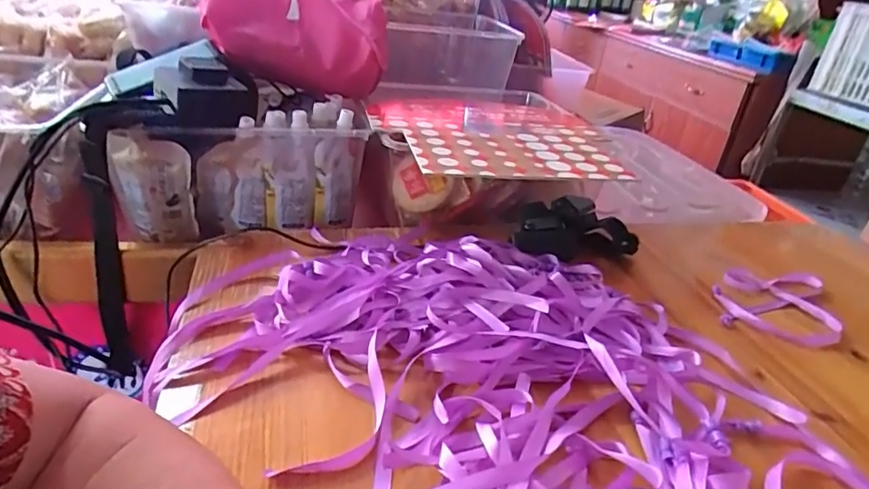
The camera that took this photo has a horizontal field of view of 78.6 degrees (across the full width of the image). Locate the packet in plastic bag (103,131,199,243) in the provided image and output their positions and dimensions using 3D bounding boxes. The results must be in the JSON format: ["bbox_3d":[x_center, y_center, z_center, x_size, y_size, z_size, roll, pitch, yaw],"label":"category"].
[{"bbox_3d":[-0.304,-0.058,0.576,0.075,0.120,0.040,-10,33,-29],"label":"packet in plastic bag"}]

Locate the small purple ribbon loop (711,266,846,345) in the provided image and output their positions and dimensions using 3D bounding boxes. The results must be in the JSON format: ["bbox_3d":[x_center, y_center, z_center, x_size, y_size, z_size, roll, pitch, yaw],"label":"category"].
[{"bbox_3d":[0.336,0.053,0.529,0.113,0.010,0.122,14,29,13],"label":"small purple ribbon loop"}]

